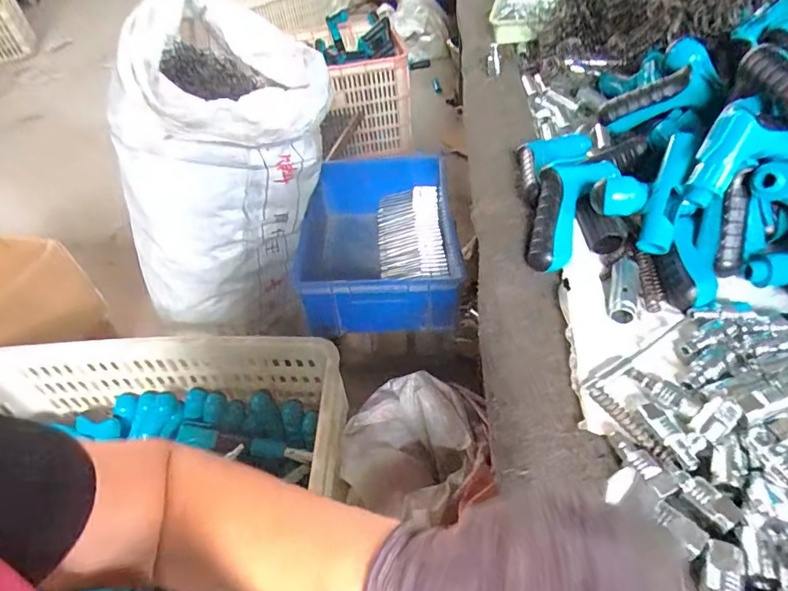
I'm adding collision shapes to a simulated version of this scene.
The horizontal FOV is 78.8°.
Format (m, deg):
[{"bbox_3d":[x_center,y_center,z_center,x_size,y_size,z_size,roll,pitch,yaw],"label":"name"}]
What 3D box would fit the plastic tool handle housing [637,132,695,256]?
[{"bbox_3d":[0.268,-0.099,0.471,0.027,0.022,0.119,16,84,21],"label":"plastic tool handle housing"}]

